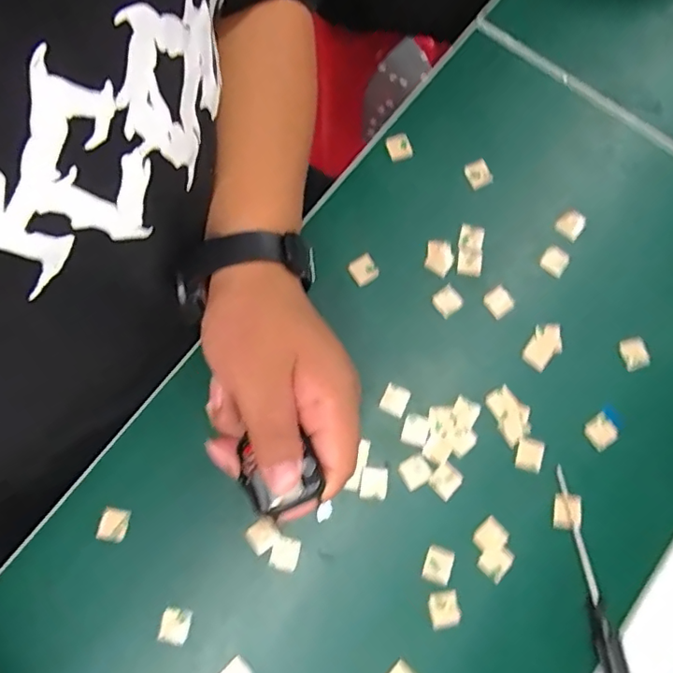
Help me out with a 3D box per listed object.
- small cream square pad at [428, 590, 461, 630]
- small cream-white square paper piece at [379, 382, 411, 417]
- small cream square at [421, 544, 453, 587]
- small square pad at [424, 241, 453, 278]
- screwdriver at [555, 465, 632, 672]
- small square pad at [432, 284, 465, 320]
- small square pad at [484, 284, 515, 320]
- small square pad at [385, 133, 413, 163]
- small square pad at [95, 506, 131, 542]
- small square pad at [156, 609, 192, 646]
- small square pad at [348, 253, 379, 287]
[{"bbox_3d":[0.061,0.155,0.311,0.016,0.004,0.019,-7,78,-3],"label":"small cream square pad"},{"bbox_3d":[0.036,0.039,0.338,0.015,0.004,0.018,25,78,4],"label":"small cream-white square paper piece"},{"bbox_3d":[0.059,0.132,0.318,0.015,0.004,0.019,17,78,3],"label":"small cream square"},{"bbox_3d":[0.068,-0.051,0.362,0.018,0.005,0.023,8,78,1],"label":"small square pad"},{"bbox_3d":[0.144,0.142,0.308,0.012,0.017,0.131,-9,78,-3],"label":"screwdriver"},{"bbox_3d":[0.072,-0.023,0.354,0.016,0.004,0.017,-36,81,-8],"label":"small square pad"},{"bbox_3d":[0.105,-0.022,0.354,0.015,0.005,0.017,-37,81,-8],"label":"small square pad"},{"bbox_3d":[0.043,-0.131,0.380,0.016,0.004,0.018,-19,79,-5],"label":"small square pad"},{"bbox_3d":[-0.131,0.110,0.321,0.017,0.004,0.019,11,78,1],"label":"small square pad"},{"bbox_3d":[-0.091,0.163,0.308,0.016,0.004,0.018,11,78,1],"label":"small square pad"},{"bbox_3d":[0.018,-0.043,0.360,0.017,0.004,0.018,-30,80,-7],"label":"small square pad"}]

